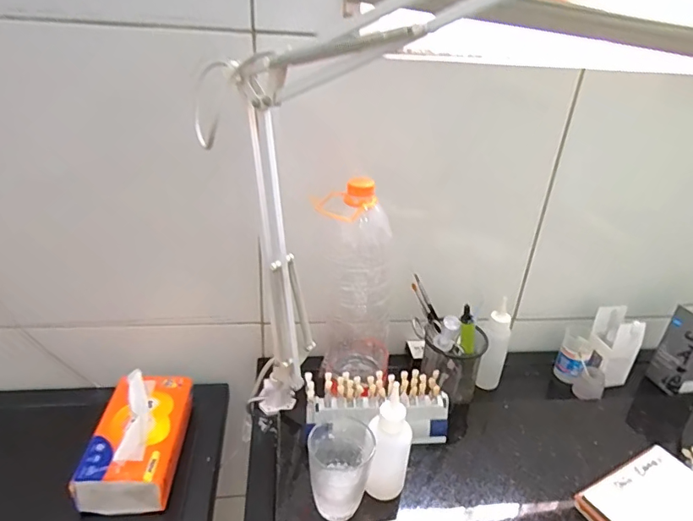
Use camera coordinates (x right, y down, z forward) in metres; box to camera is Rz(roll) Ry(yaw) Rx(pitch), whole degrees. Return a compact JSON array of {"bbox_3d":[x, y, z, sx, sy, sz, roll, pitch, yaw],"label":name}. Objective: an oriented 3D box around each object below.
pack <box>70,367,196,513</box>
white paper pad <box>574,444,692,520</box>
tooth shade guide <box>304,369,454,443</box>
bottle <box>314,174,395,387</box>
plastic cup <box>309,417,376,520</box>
[{"bbox_3d":[-0.266,0.210,0.615,0.106,0.104,0.182,2,28,-2],"label":"pack"},{"bbox_3d":[0.341,0.271,0.524,0.156,0.021,0.096,-12,31,-27],"label":"white paper pad"},{"bbox_3d":[0.040,0.178,0.580,0.174,0.079,0.035,1,28,-4],"label":"tooth shade guide"},{"bbox_3d":[0.013,0.038,0.630,0.094,0.300,0.092,6,28,6],"label":"bottle"},{"bbox_3d":[-0.007,0.219,0.509,0.062,0.084,0.068,3,27,-1],"label":"plastic cup"}]

